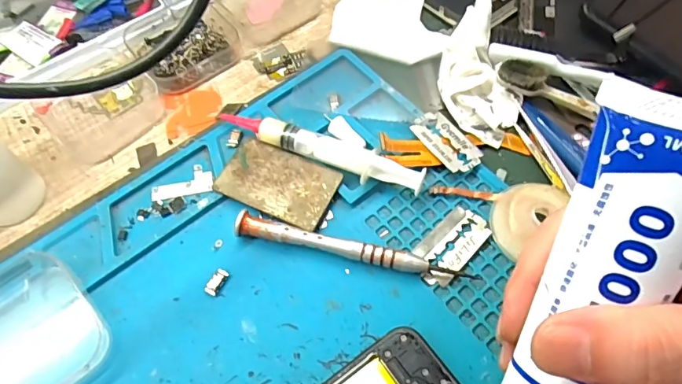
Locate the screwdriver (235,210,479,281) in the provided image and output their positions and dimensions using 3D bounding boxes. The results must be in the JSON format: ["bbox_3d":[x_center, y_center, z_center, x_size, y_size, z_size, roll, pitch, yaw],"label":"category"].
[{"bbox_3d":[0.005,0.027,0.216,0.113,0.013,0.011,10,62,8],"label":"screwdriver"}]

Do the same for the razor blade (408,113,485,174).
[{"bbox_3d":[0.058,-0.027,0.247,0.022,0.004,0.040,-29,64,-13],"label":"razor blade"}]

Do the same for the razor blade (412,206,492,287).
[{"bbox_3d":[0.053,0.026,0.220,0.042,0.004,0.022,-41,67,-18],"label":"razor blade"}]

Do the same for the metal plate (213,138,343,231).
[{"bbox_3d":[-0.033,-0.004,0.238,0.059,0.007,0.037,22,64,14],"label":"metal plate"}]

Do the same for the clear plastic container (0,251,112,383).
[{"bbox_3d":[-0.147,0.064,0.202,0.063,0.015,0.072,-41,67,-18],"label":"clear plastic container"}]

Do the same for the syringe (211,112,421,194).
[{"bbox_3d":[-0.011,-0.023,0.240,0.112,0.014,0.016,19,64,13],"label":"syringe"}]

